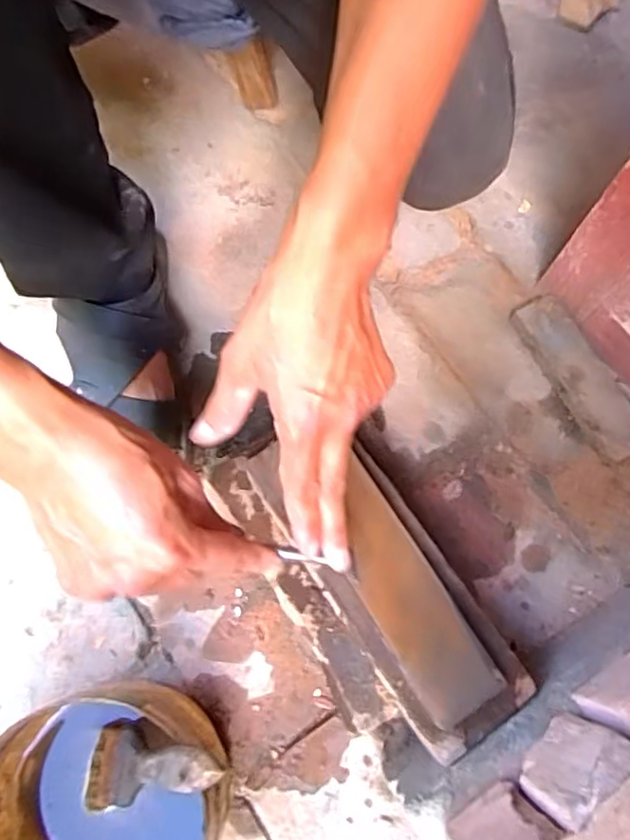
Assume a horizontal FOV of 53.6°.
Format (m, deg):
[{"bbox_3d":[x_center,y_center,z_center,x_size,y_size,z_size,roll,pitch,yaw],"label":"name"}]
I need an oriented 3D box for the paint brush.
[{"bbox_3d":[-0.107,0.211,0.395,0.010,0.164,0.051,17,51,-35],"label":"paint brush"}]

